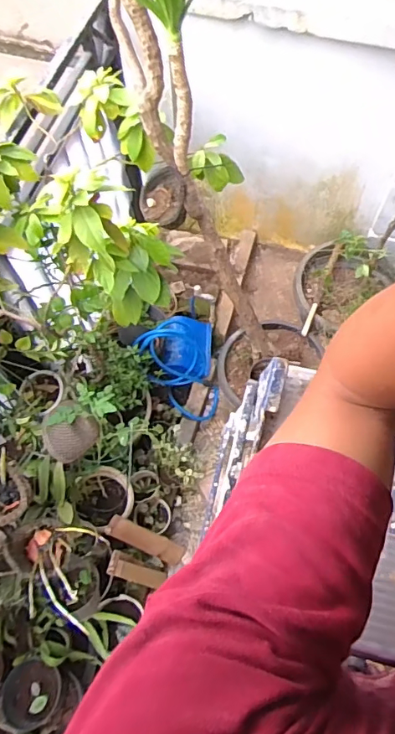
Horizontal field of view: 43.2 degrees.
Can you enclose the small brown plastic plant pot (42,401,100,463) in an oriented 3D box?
[{"bbox_3d":[-0.385,0.190,1.495,0.154,0.111,0.149,-27,68,-10],"label":"small brown plastic plant pot"}]

